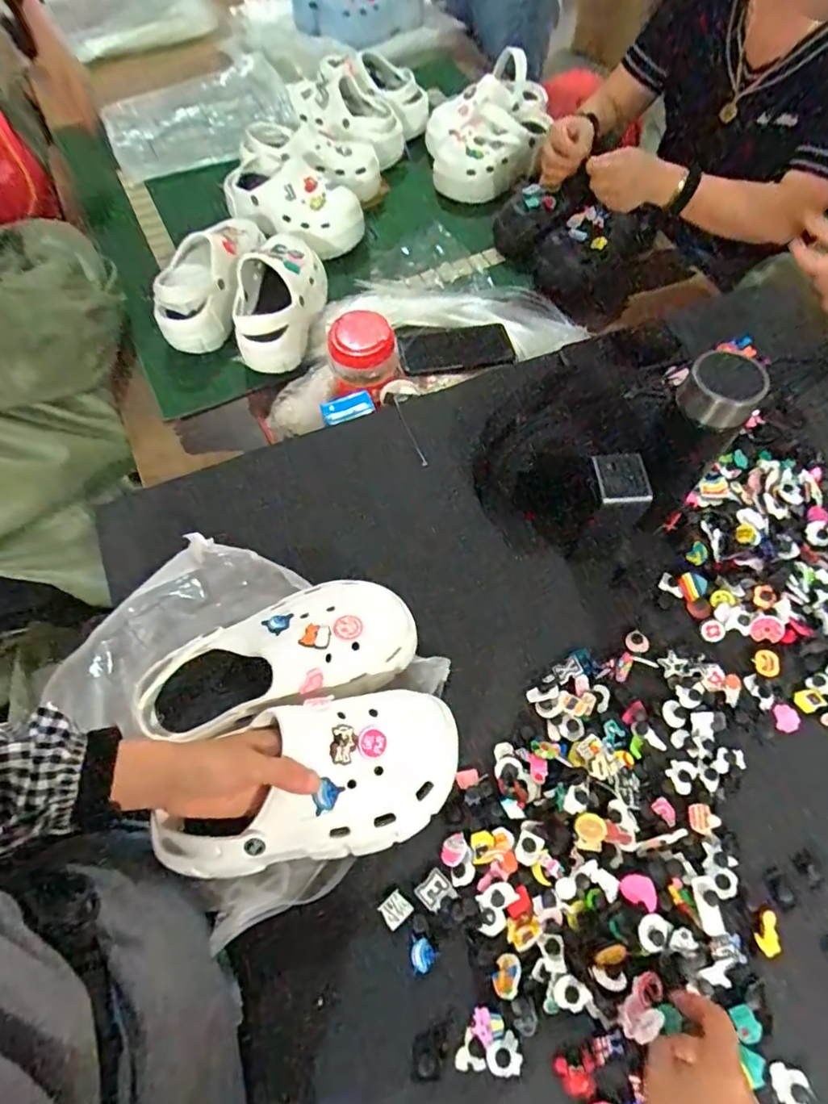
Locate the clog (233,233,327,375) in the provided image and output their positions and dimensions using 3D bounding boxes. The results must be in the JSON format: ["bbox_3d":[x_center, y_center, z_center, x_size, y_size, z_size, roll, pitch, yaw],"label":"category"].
[{"bbox_3d":[-0.201,-0.392,0.861,0.116,0.097,0.213,1,63,1],"label":"clog"}]

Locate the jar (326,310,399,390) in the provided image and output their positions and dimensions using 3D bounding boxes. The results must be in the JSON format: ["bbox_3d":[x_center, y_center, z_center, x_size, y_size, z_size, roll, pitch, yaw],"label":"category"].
[{"bbox_3d":[-0.067,-0.273,0.756,0.084,0.075,0.081,0,63,1],"label":"jar"}]

